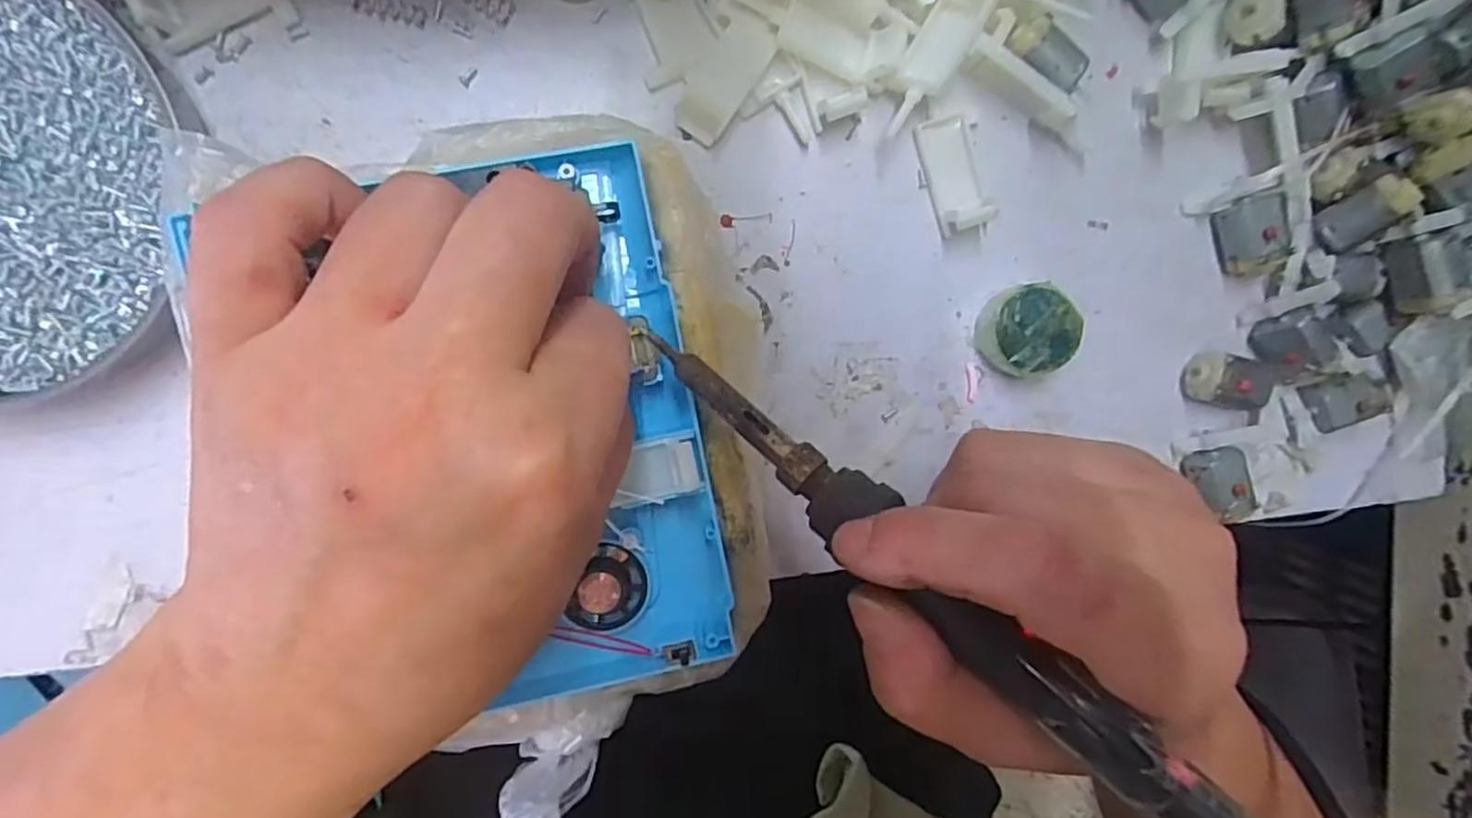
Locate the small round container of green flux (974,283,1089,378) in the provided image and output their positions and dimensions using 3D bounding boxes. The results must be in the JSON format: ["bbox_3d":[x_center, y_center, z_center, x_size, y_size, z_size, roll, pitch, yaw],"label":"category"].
[{"bbox_3d":[0.107,-0.030,0.257,0.032,0.018,0.032,-1,98,-5],"label":"small round container of green flux"}]

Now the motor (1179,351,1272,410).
[{"bbox_3d":[0.187,-0.010,0.265,0.028,0.018,0.018,13,96,-7],"label":"motor"}]

